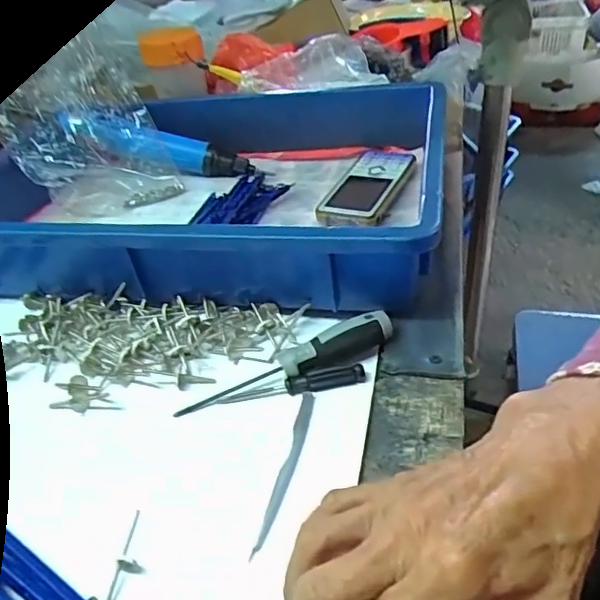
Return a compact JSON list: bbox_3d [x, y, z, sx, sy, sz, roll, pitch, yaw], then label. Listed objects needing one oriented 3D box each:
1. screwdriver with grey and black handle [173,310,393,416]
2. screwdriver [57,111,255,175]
[{"bbox_3d":[-0.007,0.040,0.360,0.143,0.024,0.018,-17,34,-13],"label":"screwdriver with grey and black handle"},{"bbox_3d":[-0.153,-0.168,0.614,0.199,0.031,0.029,13,36,-10],"label":"screwdriver"}]

